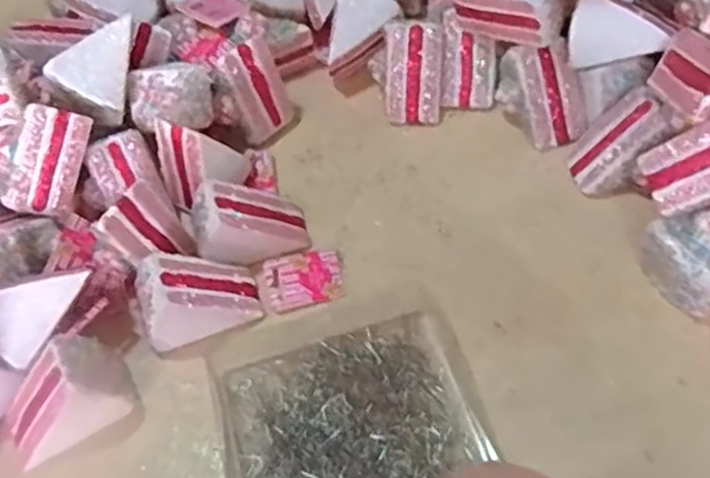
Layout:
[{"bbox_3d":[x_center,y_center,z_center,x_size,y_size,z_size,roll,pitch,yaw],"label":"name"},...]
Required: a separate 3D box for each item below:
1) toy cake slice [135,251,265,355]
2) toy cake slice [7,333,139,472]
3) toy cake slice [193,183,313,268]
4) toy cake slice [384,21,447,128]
[{"bbox_3d":[-0.120,0.041,0.557,0.083,0.055,0.057,-16,54,-4],"label":"toy cake slice"},{"bbox_3d":[-0.213,0.112,0.522,0.095,0.061,0.060,-34,57,-16],"label":"toy cake slice"},{"bbox_3d":[-0.087,-0.017,0.593,0.089,0.056,0.059,-18,55,-5],"label":"toy cake slice"},{"bbox_3d":[0.055,-0.150,0.665,0.053,0.058,0.070,4,56,10],"label":"toy cake slice"}]

